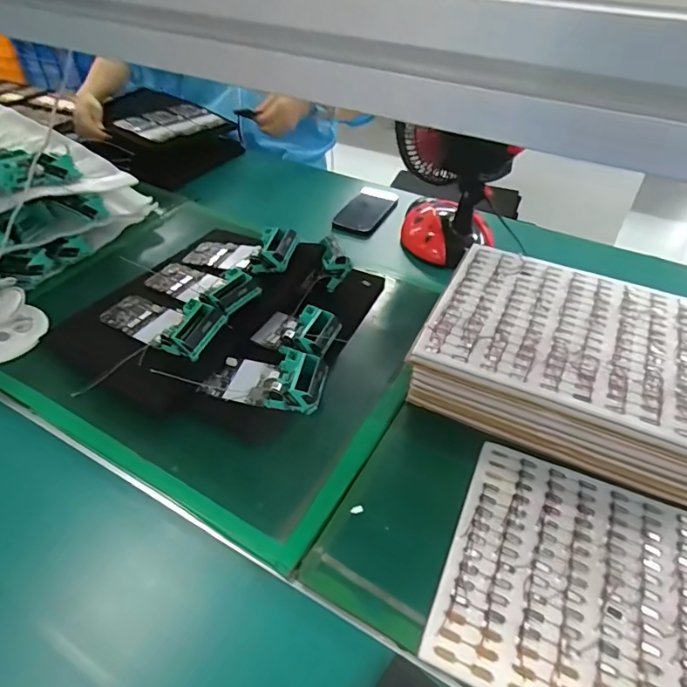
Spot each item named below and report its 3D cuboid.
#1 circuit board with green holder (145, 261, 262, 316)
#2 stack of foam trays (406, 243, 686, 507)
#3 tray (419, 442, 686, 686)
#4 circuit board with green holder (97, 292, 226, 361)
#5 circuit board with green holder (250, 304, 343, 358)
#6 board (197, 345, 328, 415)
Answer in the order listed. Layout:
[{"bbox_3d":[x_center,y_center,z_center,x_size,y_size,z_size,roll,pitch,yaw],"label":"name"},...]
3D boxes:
[{"bbox_3d":[-0.209,-0.089,0.725,0.192,0.038,0.080,16,45,34],"label":"circuit board with green holder"},{"bbox_3d":[0.269,0.017,0.598,0.310,0.102,0.228,19,47,18],"label":"stack of foam trays"},{"bbox_3d":[0.252,0.231,0.440,0.304,0.009,0.238,18,47,18],"label":"tray"},{"bbox_3d":[-0.249,-0.030,0.668,0.188,0.047,0.070,14,45,32],"label":"circuit board with green holder"},{"bbox_3d":[-0.061,-0.015,0.664,0.099,0.040,0.072,18,47,18],"label":"circuit board with green holder"},{"bbox_3d":[-0.096,0.043,0.612,0.146,0.046,0.075,10,45,11],"label":"board"}]

